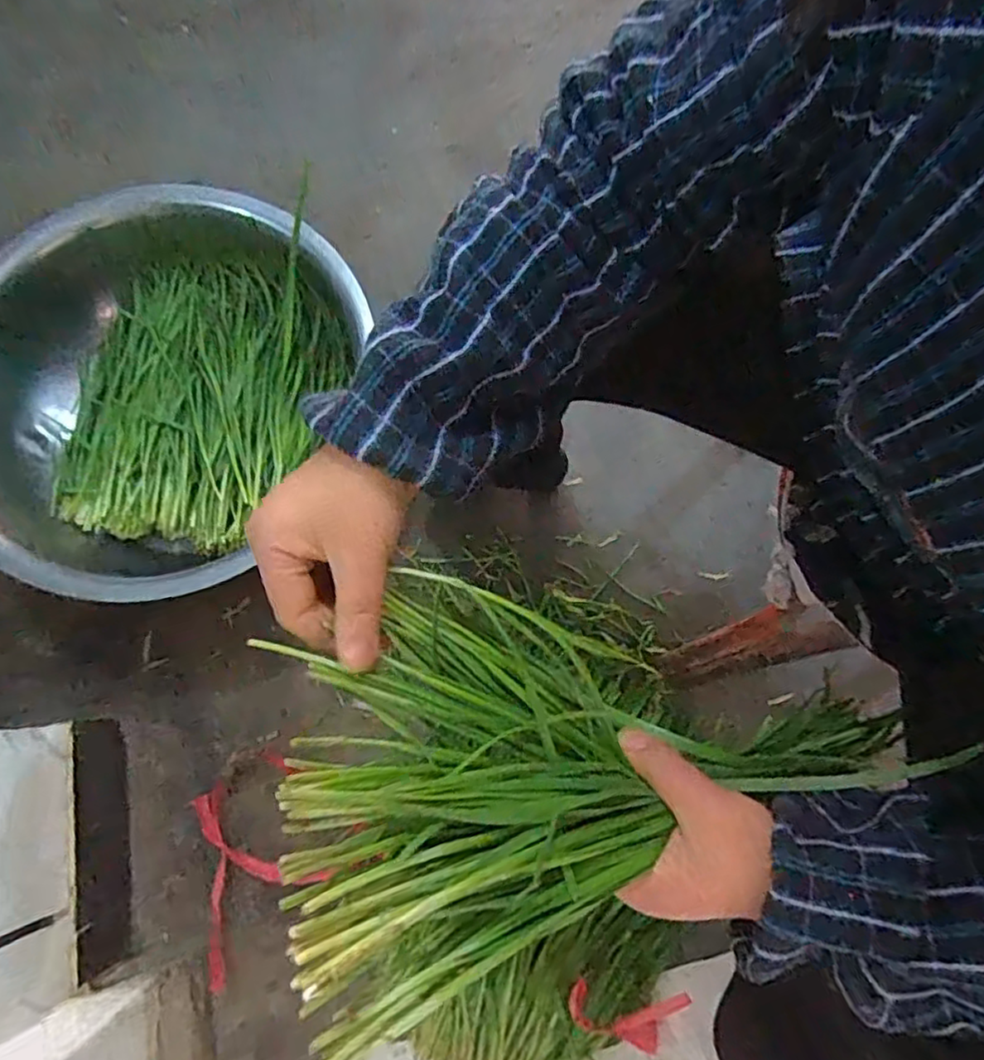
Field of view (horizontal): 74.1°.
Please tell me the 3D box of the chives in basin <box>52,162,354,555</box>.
[{"bbox_3d":[-0.361,-0.185,0.805,0.322,0.094,0.412,16,76,2],"label":"chives in basin"}]

